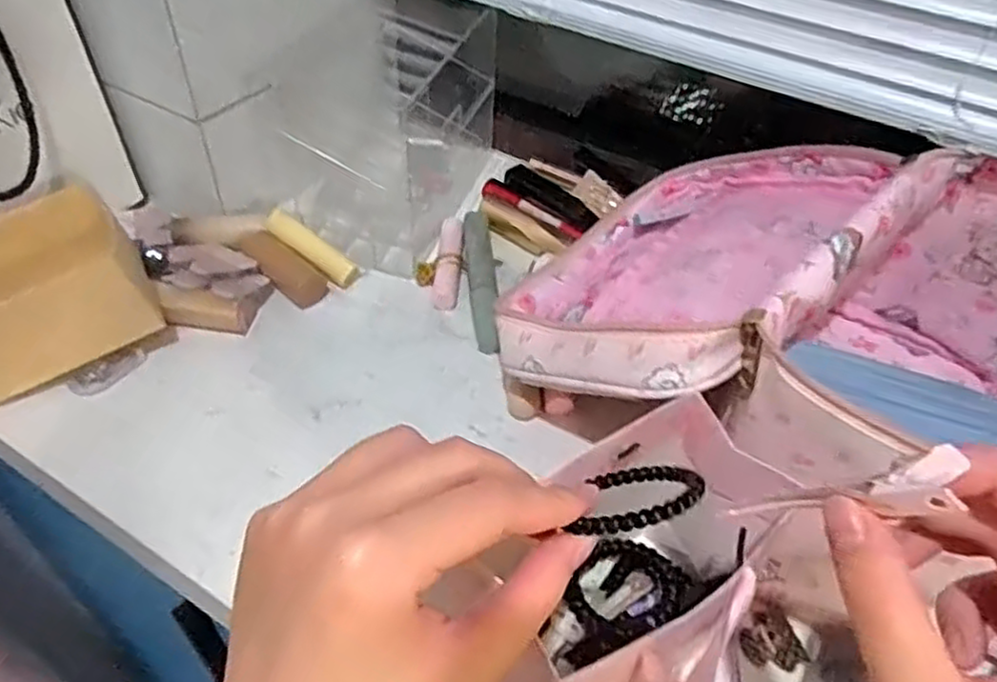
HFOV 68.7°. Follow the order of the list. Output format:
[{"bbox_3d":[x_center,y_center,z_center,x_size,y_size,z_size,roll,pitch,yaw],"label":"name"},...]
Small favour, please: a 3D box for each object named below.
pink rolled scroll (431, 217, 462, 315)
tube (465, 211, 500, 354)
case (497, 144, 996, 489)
[{"bbox_3d":[-0.036,-0.057,0.521,0.019,0.016,0.086,3,46,-1],"label":"pink rolled scroll"},{"bbox_3d":[-0.012,-0.045,0.509,0.019,0.023,0.117,-1,46,-5],"label":"tube"},{"bbox_3d":[0.172,-0.006,0.401,0.315,0.137,0.242,24,49,18],"label":"case"}]

